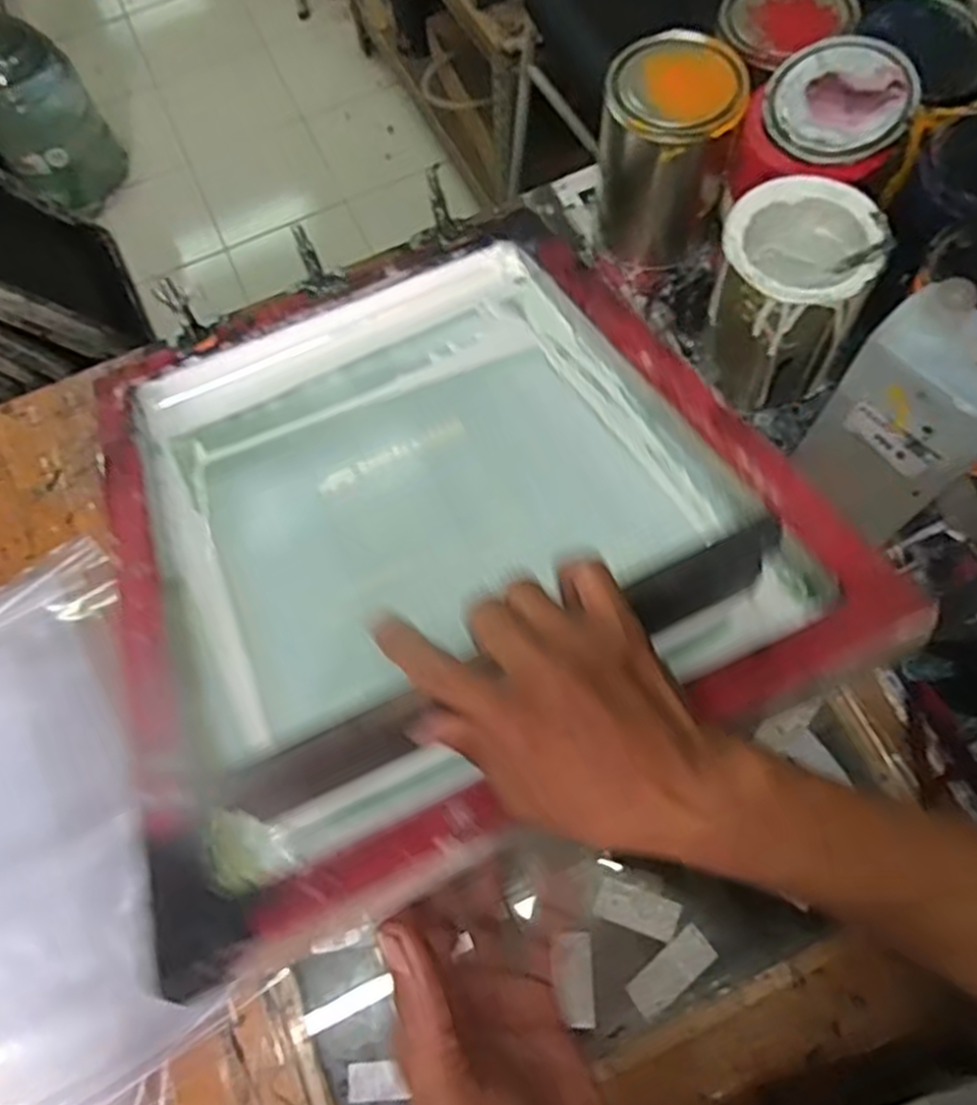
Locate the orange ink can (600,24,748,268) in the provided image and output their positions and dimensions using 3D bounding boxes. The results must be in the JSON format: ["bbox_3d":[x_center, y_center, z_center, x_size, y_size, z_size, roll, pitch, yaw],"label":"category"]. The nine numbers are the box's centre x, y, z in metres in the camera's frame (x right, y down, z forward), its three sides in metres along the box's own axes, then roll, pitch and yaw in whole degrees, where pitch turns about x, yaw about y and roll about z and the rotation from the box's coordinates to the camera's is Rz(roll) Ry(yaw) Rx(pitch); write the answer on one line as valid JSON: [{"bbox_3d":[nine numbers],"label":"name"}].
[{"bbox_3d":[0.149,-0.335,0.670,0.105,0.146,0.104,-1,69,3],"label":"orange ink can"}]

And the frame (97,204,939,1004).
[{"bbox_3d":[-0.046,-0.046,0.535,0.423,0.042,0.475,-24,52,-6],"label":"frame"}]

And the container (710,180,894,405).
[{"bbox_3d":[0.232,-0.201,0.620,0.113,0.148,0.120,23,71,11],"label":"container"}]

